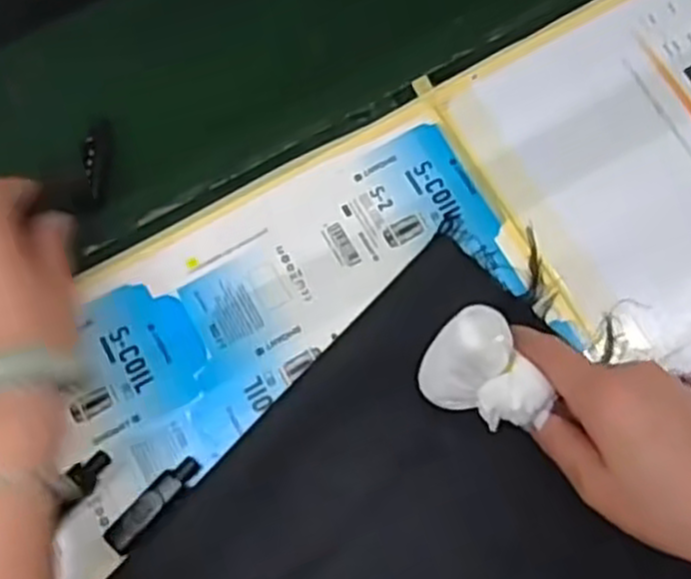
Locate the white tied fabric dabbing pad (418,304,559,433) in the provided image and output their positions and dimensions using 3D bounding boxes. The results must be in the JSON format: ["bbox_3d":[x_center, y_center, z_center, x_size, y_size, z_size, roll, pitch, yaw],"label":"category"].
[{"bbox_3d":[0.064,0.042,0.376,0.042,0.046,0.058,-30,76,-7],"label":"white tied fabric dabbing pad"}]

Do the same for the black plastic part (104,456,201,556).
[{"bbox_3d":[-0.097,0.108,0.398,0.014,0.009,0.056,39,78,11],"label":"black plastic part"}]

